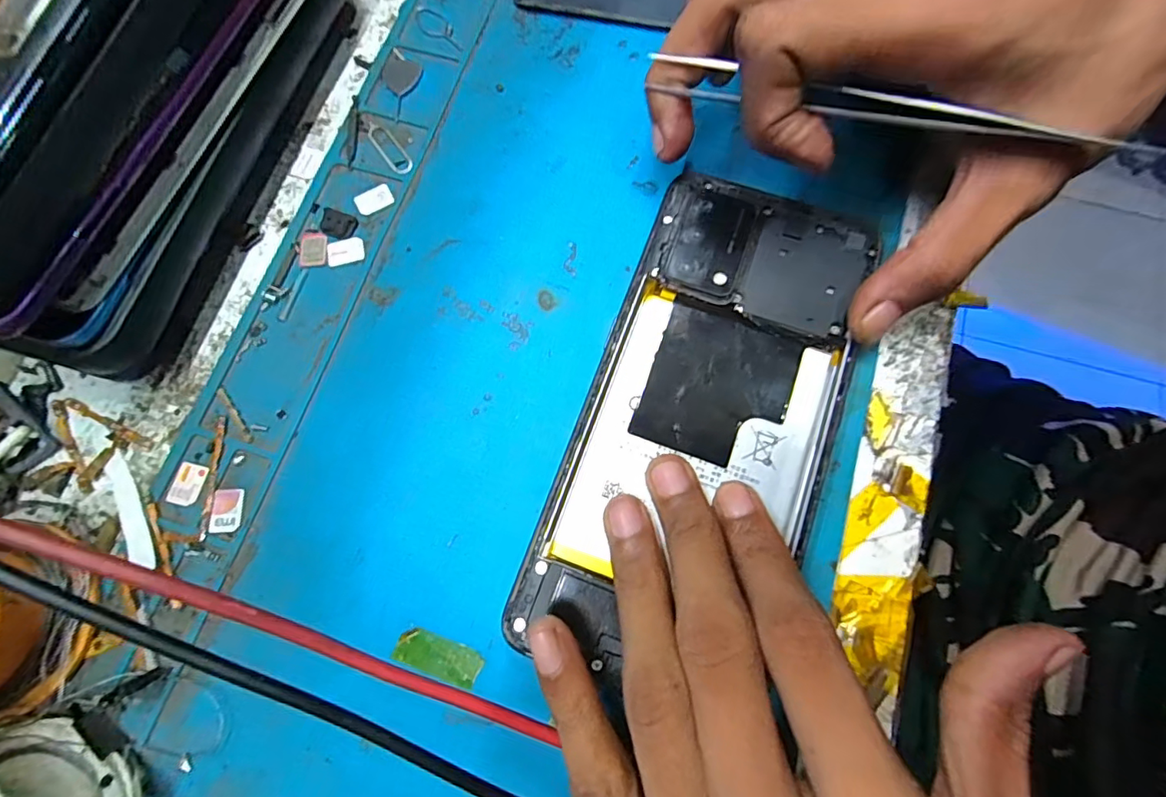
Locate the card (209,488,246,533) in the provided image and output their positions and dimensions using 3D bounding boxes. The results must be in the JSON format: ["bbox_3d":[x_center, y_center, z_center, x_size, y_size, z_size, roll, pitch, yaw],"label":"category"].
[{"bbox_3d":[-0.106,0.033,0.152,0.008,0.004,0.013,1,71,-7],"label":"card"}]

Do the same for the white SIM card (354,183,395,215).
[{"bbox_3d":[-0.073,-0.070,0.179,0.013,0.004,0.009,-28,79,-7],"label":"white SIM card"}]

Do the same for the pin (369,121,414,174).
[{"bbox_3d":[-0.070,-0.091,0.185,0.007,0.004,0.026,-37,78,-7],"label":"pin"}]

